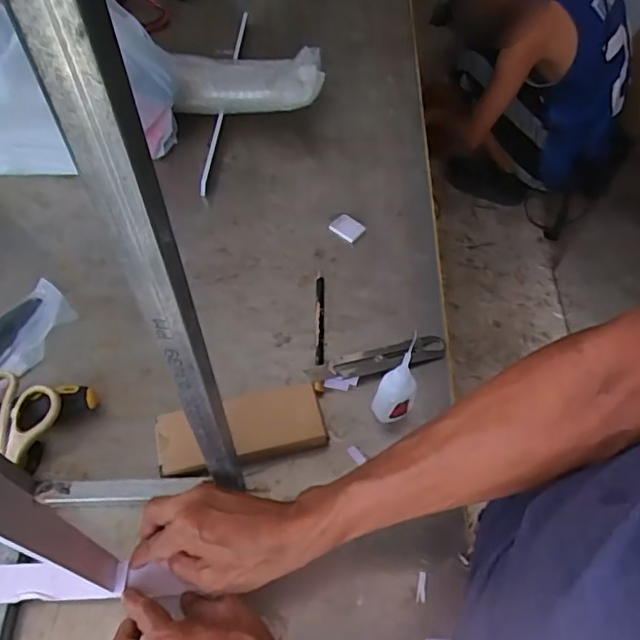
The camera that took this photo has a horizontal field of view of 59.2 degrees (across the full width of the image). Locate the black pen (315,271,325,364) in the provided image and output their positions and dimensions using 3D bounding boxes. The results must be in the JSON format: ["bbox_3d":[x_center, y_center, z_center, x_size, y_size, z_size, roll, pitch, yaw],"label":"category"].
[{"bbox_3d":[0.000,-0.004,0.629,0.010,0.012,0.120,2,58,-2],"label":"black pen"}]

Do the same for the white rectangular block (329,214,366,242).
[{"bbox_3d":[0.034,-0.114,0.699,0.038,0.009,0.029,34,62,17],"label":"white rectangular block"}]

